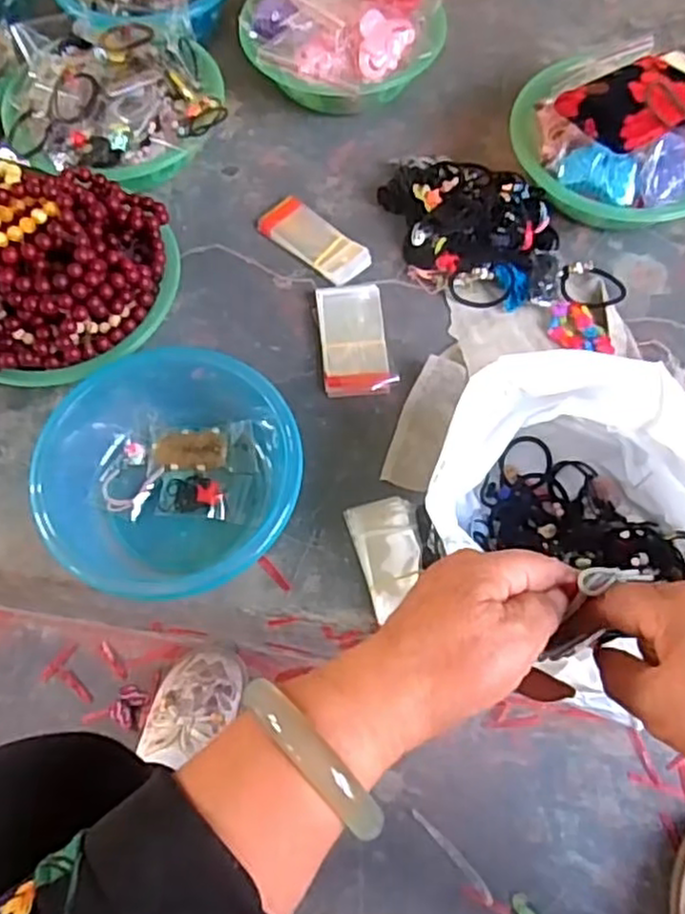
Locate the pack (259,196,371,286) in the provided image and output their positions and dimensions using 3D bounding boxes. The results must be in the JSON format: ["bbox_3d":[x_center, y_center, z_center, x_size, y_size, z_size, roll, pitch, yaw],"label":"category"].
[{"bbox_3d":[-0.031,-0.236,0.785,0.124,0.014,0.055,38,71,16],"label":"pack"}]

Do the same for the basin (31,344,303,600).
[{"bbox_3d":[-0.150,0.007,0.645,0.228,0.076,0.221,0,65,0],"label":"basin"}]

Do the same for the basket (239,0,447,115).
[{"bbox_3d":[0.000,-0.507,0.858,0.235,0.110,0.223,-8,65,-4],"label":"basket"}]

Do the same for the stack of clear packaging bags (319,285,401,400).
[{"bbox_3d":[0.012,-0.117,0.726,0.067,0.019,0.129,-5,65,-2],"label":"stack of clear packaging bags"}]

